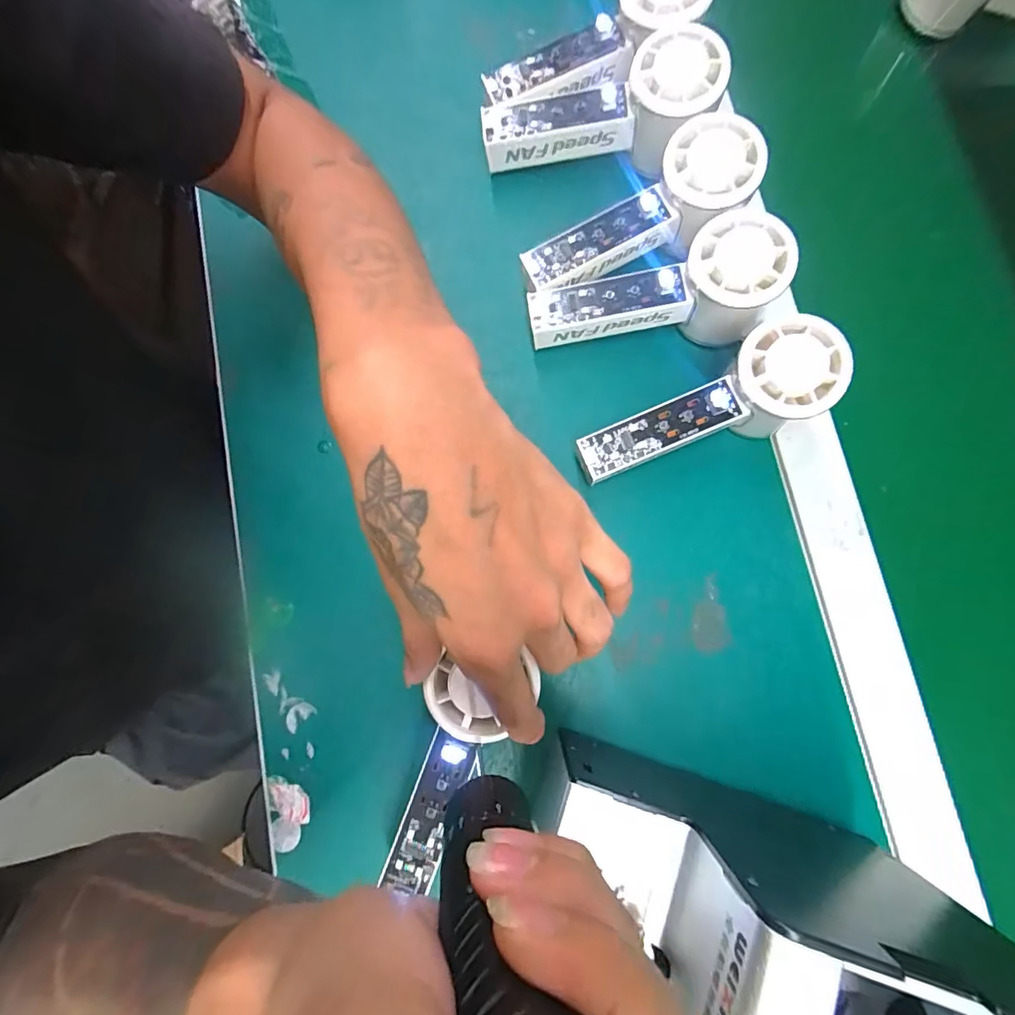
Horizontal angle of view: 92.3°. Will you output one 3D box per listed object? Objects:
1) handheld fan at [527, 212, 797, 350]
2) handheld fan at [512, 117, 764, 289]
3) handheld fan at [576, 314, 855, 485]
[{"bbox_3d":[0.089,-0.124,0.296,0.147,0.043,0.058,-7,80,14],"label":"handheld fan"},{"bbox_3d":[0.082,-0.174,0.304,0.151,0.046,0.055,-28,81,9],"label":"handheld fan"},{"bbox_3d":[0.117,-0.056,0.294,0.150,0.051,0.051,-23,81,9],"label":"handheld fan"}]

